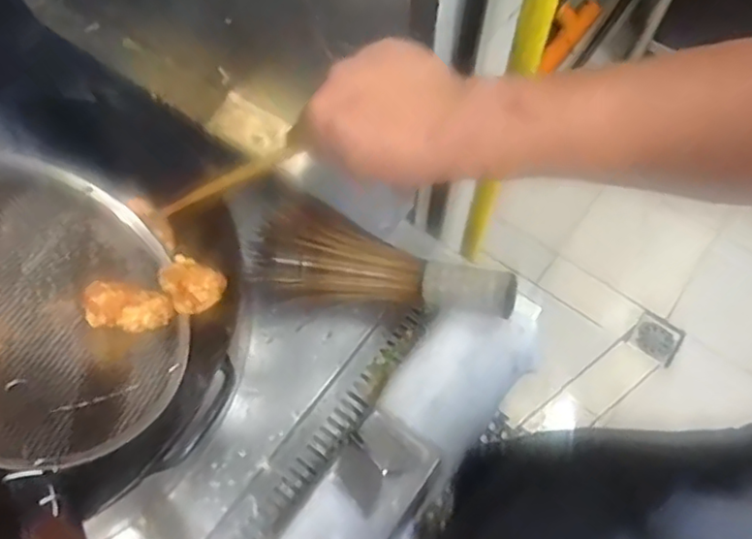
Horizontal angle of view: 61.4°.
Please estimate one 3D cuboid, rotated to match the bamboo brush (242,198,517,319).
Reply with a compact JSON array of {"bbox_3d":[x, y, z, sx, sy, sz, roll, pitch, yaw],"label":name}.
[{"bbox_3d":[0.009,0.004,0.694,0.290,0.070,0.106,13,65,20],"label":"bamboo brush"}]

